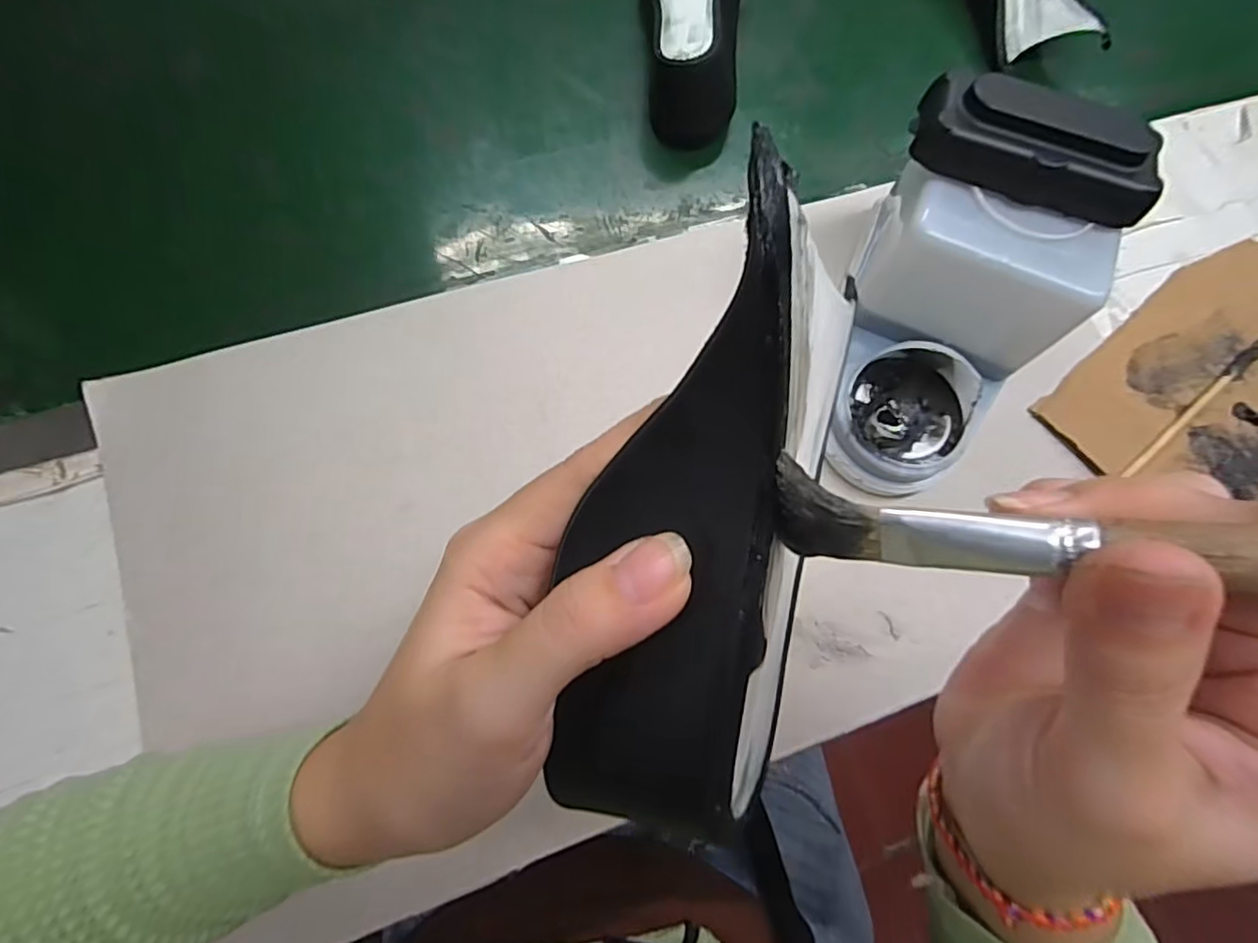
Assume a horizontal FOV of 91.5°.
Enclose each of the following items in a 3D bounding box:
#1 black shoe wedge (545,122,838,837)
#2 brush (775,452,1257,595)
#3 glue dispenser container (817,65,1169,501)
[{"bbox_3d":[0.021,0.012,0.151,0.060,0.049,0.148,12,99,3],"label":"black shoe wedge"},{"bbox_3d":[0.096,0.012,0.106,0.139,0.014,0.014,3,68,28],"label":"brush"},{"bbox_3d":[0.162,-0.080,0.310,0.108,0.128,0.158,23,72,5],"label":"glue dispenser container"}]

